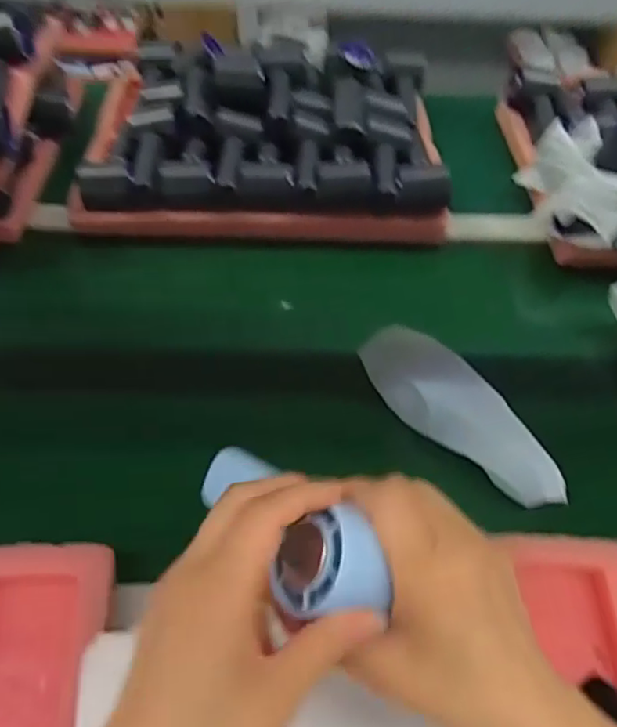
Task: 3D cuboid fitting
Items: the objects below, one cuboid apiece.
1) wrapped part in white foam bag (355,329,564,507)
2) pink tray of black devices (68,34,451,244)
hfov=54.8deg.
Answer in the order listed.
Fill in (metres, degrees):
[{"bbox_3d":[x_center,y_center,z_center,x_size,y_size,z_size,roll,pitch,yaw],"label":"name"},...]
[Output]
[{"bbox_3d":[0.125,0.042,0.501,0.063,0.048,0.196,-24,56,-20],"label":"wrapped part in white foam bag"},{"bbox_3d":[-0.058,-0.294,0.743,0.424,0.100,0.289,1,51,-2],"label":"pink tray of black devices"}]

